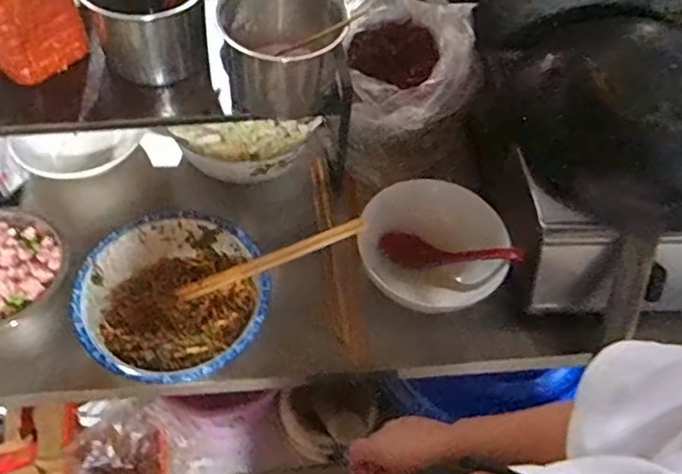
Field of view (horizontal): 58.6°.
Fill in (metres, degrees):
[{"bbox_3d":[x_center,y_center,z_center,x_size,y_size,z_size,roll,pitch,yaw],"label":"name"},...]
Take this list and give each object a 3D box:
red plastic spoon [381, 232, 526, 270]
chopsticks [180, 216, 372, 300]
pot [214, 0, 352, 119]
[{"bbox_3d":[0.127,0.018,0.709,0.169,0.026,0.037,2,52,31],"label":"red plastic spoon"},{"bbox_3d":[-0.076,0.025,0.665,0.216,0.012,0.017,-22,61,0],"label":"chopsticks"},{"bbox_3d":[-0.062,-0.204,0.657,0.129,0.101,0.112,-9,59,-11],"label":"pot"}]

